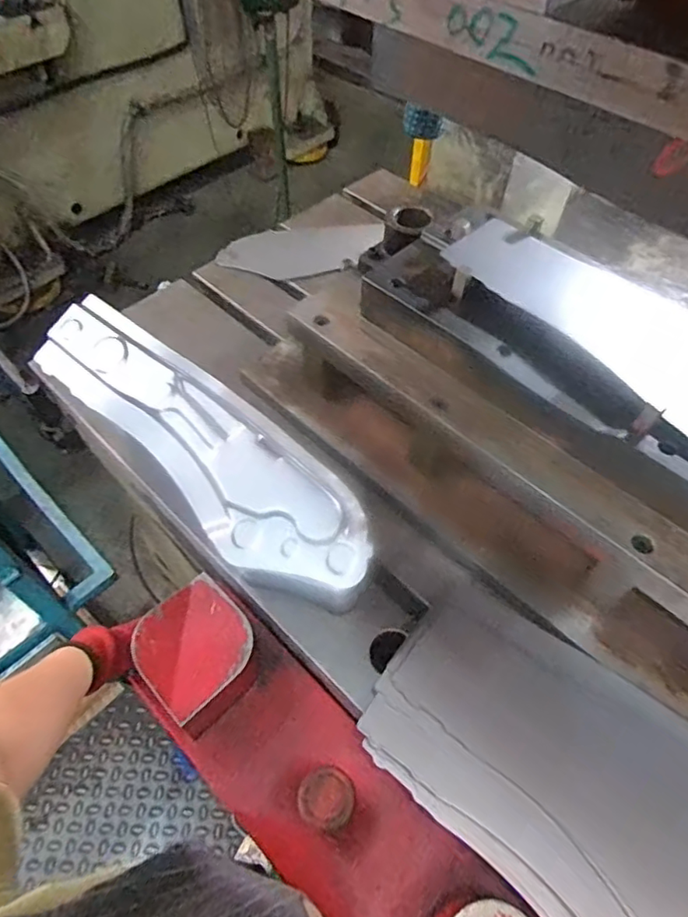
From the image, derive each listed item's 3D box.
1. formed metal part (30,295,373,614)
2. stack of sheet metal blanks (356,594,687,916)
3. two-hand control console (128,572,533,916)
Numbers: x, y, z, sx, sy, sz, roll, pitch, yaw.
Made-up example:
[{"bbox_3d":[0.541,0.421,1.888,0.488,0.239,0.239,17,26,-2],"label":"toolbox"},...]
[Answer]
[{"bbox_3d":[-0.154,-0.017,0.611,0.450,0.029,0.127,41,90,14],"label":"formed metal part"},{"bbox_3d":[0.239,0.325,0.531,0.444,0.026,0.226,40,80,21],"label":"stack of sheet metal blanks"},{"bbox_3d":[-0.017,0.342,0.575,0.511,0.099,0.140,39,62,25],"label":"two-hand control console"}]

